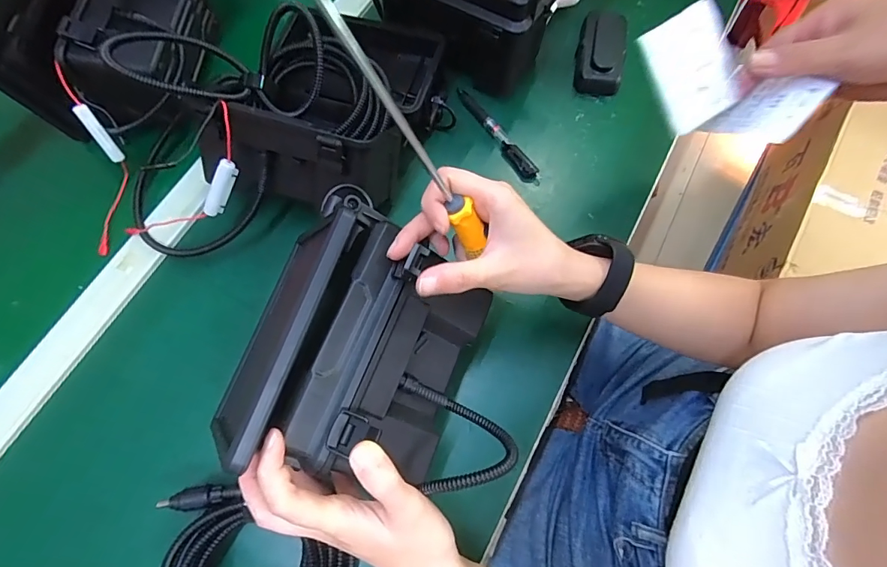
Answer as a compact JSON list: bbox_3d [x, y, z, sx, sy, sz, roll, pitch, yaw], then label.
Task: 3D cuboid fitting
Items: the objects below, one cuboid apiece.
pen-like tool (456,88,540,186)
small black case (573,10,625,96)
[{"bbox_3d":[0.058,-0.164,0.479,0.018,0.007,0.141,-31,73,-9],"label":"pen-like tool"},{"bbox_3d":[0.181,-0.268,0.503,0.052,0.024,0.108,13,72,6],"label":"small black case"}]

